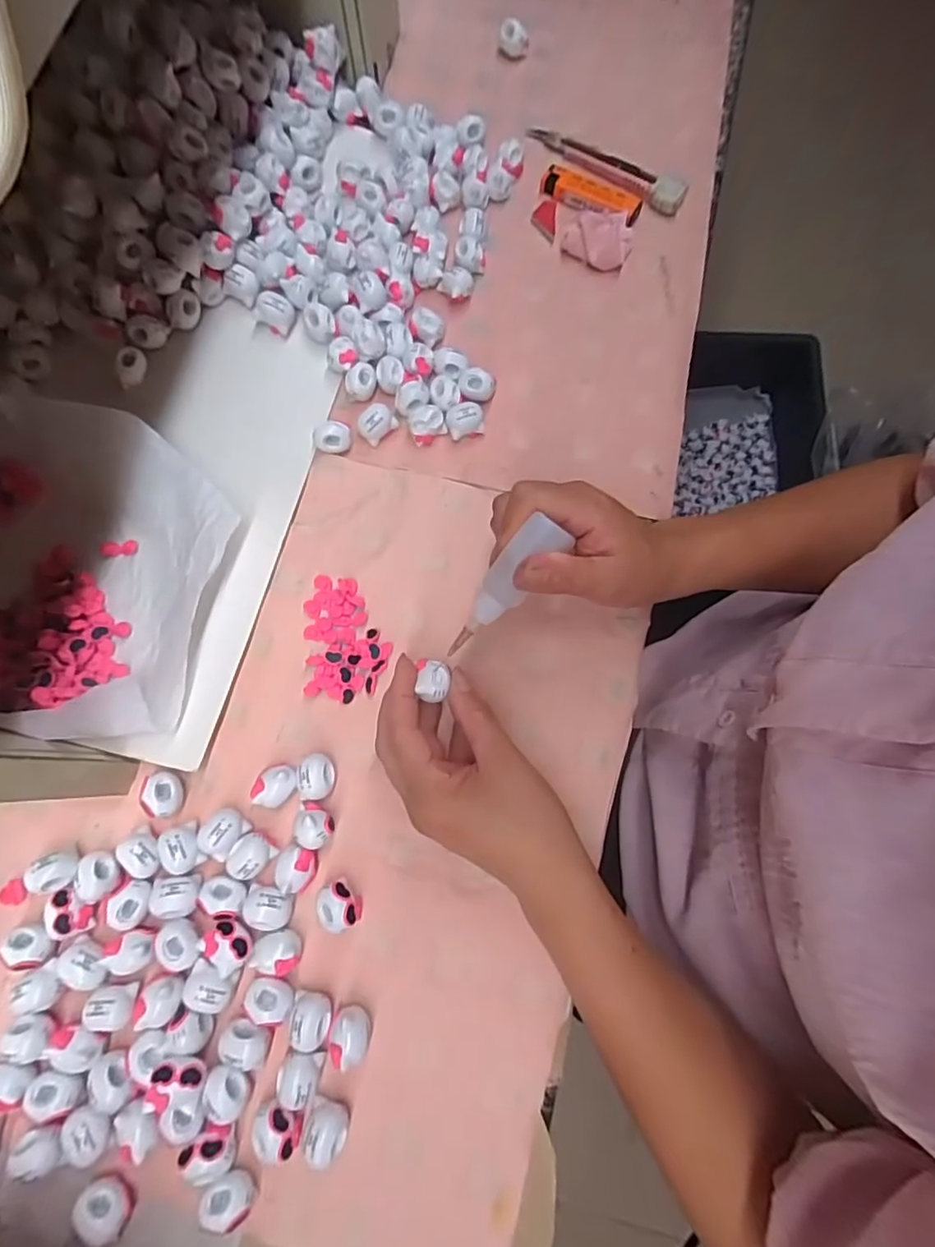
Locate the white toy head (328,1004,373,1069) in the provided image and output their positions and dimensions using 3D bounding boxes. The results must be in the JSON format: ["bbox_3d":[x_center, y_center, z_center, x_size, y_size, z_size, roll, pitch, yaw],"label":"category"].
[{"bbox_3d":[-0.062,0.219,0.301,0.020,0.021,0.022,0,75,0],"label":"white toy head"}]

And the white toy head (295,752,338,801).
[{"bbox_3d":[-0.090,0.090,0.334,0.023,0.017,0.026,-6,75,-2],"label":"white toy head"}]

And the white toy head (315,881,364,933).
[{"bbox_3d":[-0.073,0.158,0.317,0.023,0.018,0.024,0,75,0],"label":"white toy head"}]

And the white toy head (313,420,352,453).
[{"bbox_3d":[-0.093,-0.129,0.392,0.025,0.019,0.014,-16,76,-4],"label":"white toy head"}]

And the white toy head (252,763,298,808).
[{"bbox_3d":[-0.113,0.095,0.332,0.021,0.016,0.024,9,75,2],"label":"white toy head"}]

